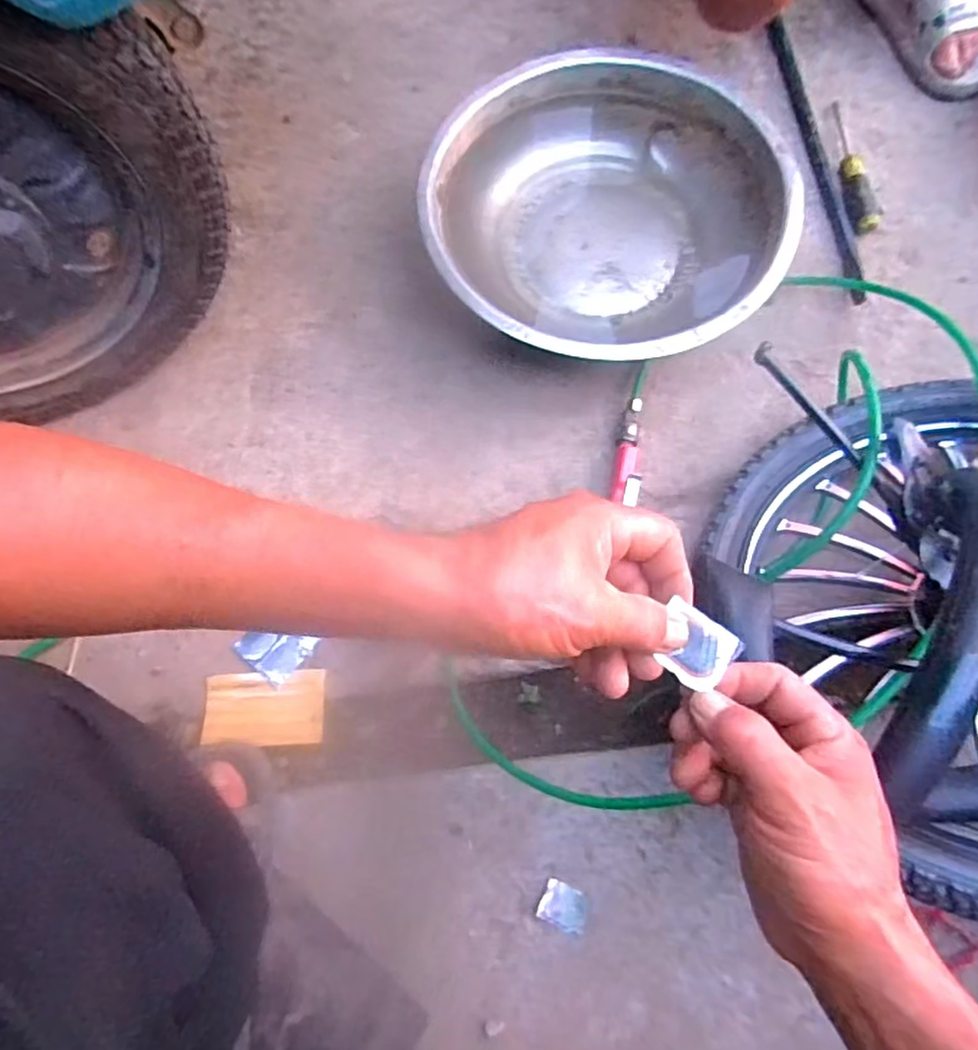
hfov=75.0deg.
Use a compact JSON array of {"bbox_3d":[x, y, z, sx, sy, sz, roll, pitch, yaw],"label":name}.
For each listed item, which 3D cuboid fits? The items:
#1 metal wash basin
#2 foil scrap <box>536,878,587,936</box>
[{"bbox_3d":[0.117,-0.328,0.689,0.356,0.104,0.363,0,73,1],"label":"metal wash basin"},{"bbox_3d":[0.067,0.330,0.550,0.042,0.015,0.035,22,74,7],"label":"foil scrap"}]

